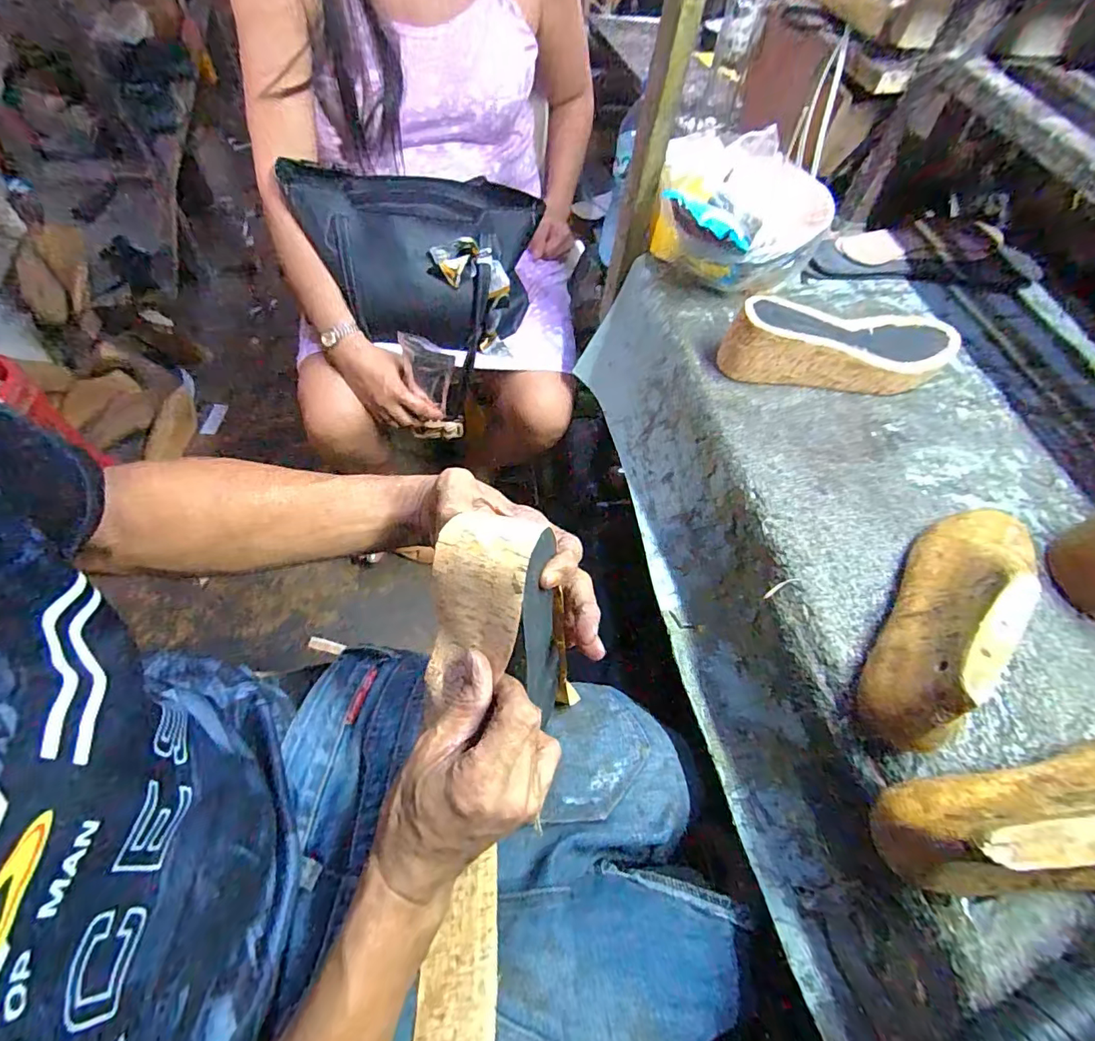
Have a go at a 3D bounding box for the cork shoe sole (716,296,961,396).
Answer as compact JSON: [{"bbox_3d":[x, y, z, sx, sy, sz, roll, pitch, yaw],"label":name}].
[{"bbox_3d":[0.282,-0.168,0.486,0.232,0.062,0.081,-3,59,-5],"label":"cork shoe sole"}]

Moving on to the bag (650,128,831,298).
[{"bbox_3d":[0.200,-0.307,0.525,0.170,0.124,0.122,-9,60,-9],"label":"bag"}]

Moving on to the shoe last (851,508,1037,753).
[{"bbox_3d":[0.280,0.049,0.344,0.055,0.087,0.219,41,65,19],"label":"shoe last"}]

